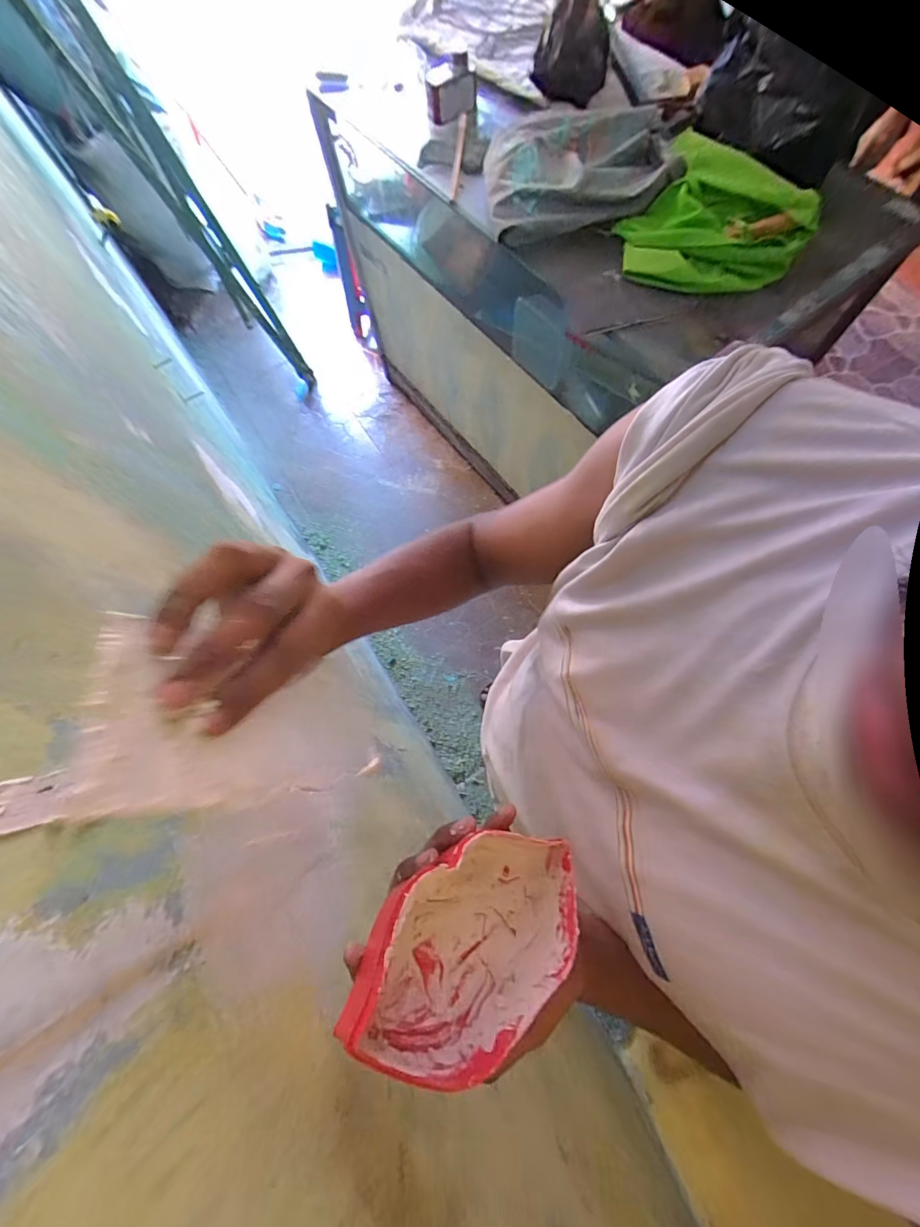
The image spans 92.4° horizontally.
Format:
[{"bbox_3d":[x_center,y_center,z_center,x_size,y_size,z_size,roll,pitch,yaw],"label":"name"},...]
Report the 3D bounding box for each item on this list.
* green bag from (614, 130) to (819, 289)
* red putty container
[{"bbox_3d":[0.478,-0.728,0.822,0.304,0.061,0.316,37,78,11],"label":"green bag"},{"bbox_3d":[0.010,0.183,0.250,0.154,0.042,0.082,-17,65,-37],"label":"red putty container"}]

